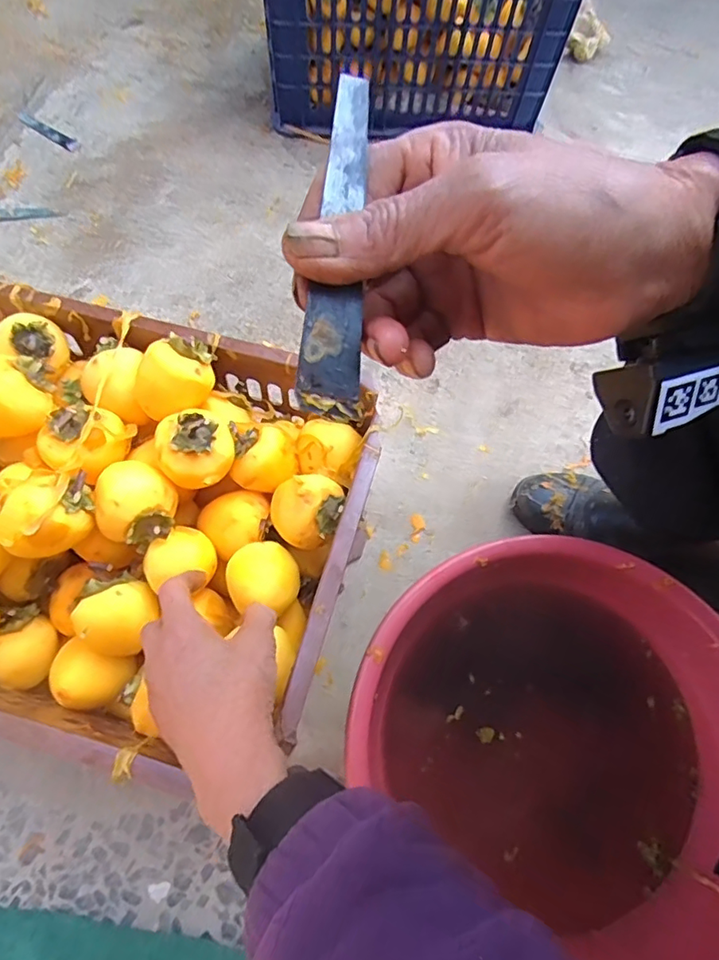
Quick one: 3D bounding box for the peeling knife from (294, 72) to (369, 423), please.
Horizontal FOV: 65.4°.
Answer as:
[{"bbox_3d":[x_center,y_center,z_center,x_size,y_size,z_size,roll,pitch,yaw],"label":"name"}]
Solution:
[{"bbox_3d":[-0.006,-0.079,0.190,0.020,0.012,0.117,5,88,-1],"label":"peeling knife"}]

